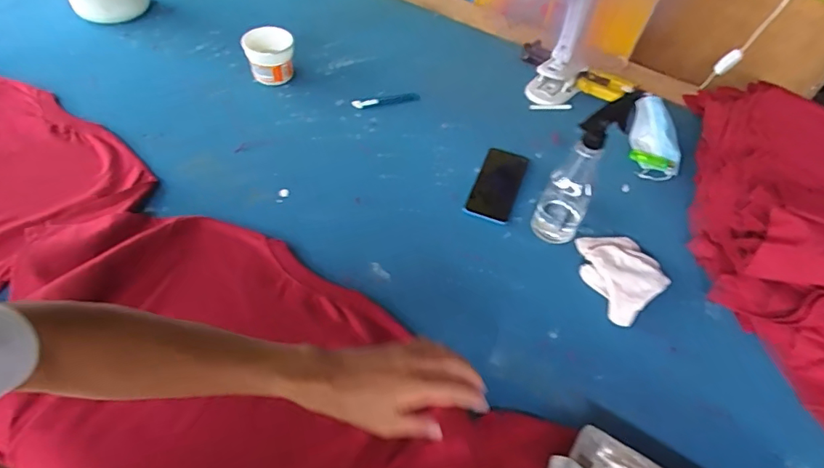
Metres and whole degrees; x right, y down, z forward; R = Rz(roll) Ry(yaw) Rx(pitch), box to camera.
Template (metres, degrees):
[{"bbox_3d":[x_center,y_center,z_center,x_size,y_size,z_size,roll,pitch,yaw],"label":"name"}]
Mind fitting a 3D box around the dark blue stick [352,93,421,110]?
[{"bbox_3d":[-0.050,-0.262,0.955,0.136,0.007,0.022,-12,53,-14],"label":"dark blue stick"}]

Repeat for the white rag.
[{"bbox_3d":[0.308,0.053,0.719,0.107,0.035,0.147,-15,54,-17],"label":"white rag"}]

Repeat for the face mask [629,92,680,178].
[{"bbox_3d":[0.451,-0.185,0.918,0.088,0.025,0.168,4,67,0],"label":"face mask"}]

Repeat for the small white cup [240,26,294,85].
[{"bbox_3d":[-0.276,-0.345,0.951,0.090,0.084,0.087,2,51,-3],"label":"small white cup"}]

